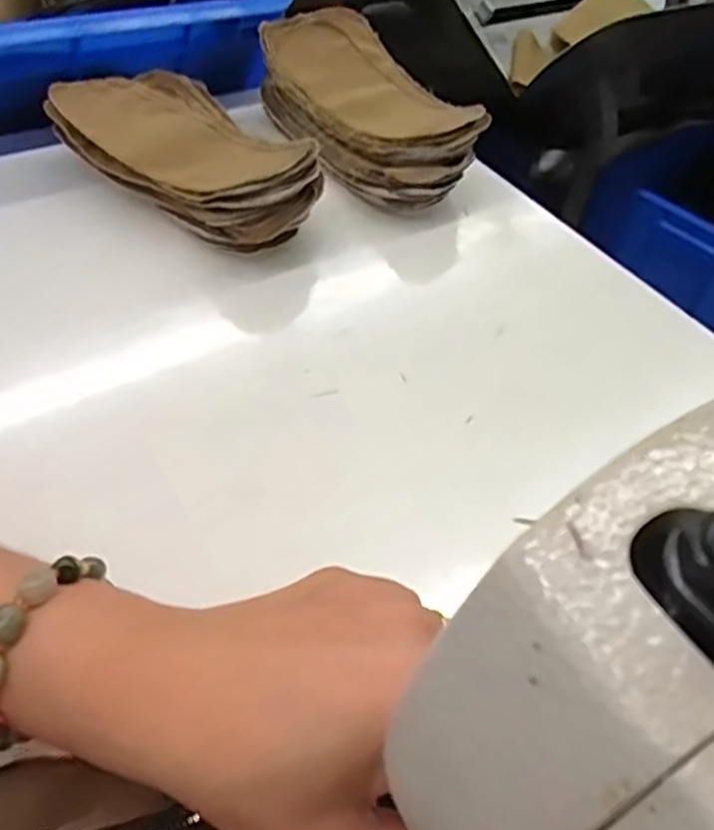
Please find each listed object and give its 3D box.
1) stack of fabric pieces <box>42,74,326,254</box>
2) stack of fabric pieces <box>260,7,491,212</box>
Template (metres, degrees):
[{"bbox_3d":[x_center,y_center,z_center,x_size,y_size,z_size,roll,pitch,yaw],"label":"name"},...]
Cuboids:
[{"bbox_3d":[-0.117,-0.172,0.499,0.114,0.055,0.188,-28,57,-28],"label":"stack of fabric pieces"},{"bbox_3d":[0.012,-0.232,0.556,0.098,0.058,0.203,-24,55,-25],"label":"stack of fabric pieces"}]

